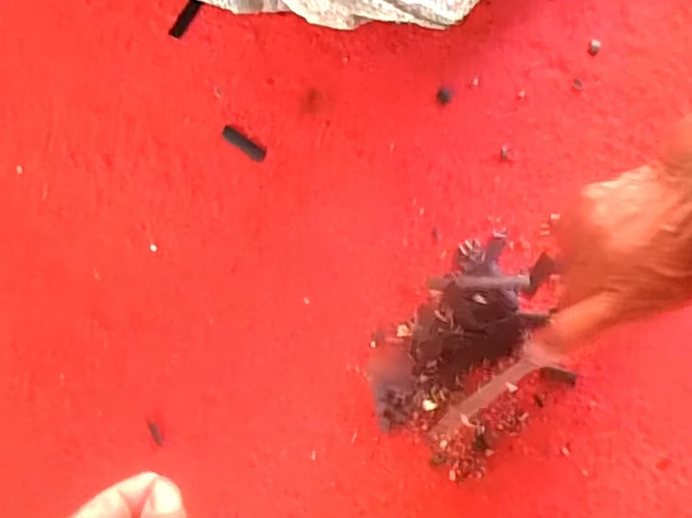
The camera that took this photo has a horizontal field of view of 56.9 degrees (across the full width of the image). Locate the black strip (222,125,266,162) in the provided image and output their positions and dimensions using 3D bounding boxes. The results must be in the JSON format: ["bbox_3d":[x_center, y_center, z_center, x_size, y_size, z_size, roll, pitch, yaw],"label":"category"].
[{"bbox_3d":[-0.064,-0.074,0.401,0.031,0.004,0.010,35,80,6],"label":"black strip"}]

